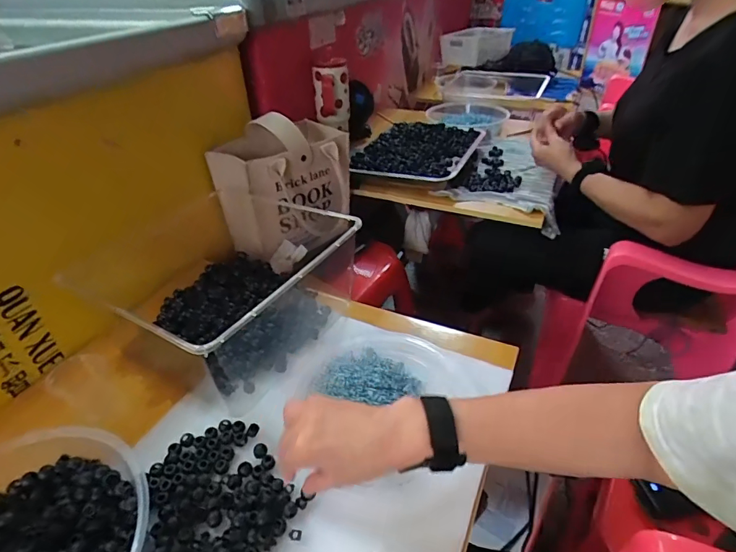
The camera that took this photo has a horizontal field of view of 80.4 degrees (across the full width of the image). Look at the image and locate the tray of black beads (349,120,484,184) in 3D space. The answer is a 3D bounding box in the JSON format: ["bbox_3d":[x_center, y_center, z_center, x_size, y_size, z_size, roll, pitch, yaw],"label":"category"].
[{"bbox_3d":[0.126,-0.311,1.057,0.251,0.055,0.299,15,39,21],"label":"tray of black beads"}]

